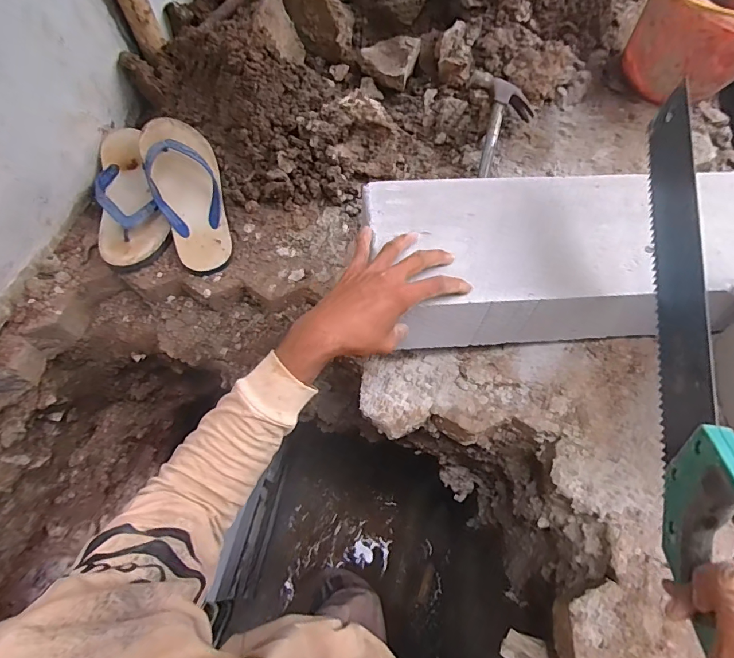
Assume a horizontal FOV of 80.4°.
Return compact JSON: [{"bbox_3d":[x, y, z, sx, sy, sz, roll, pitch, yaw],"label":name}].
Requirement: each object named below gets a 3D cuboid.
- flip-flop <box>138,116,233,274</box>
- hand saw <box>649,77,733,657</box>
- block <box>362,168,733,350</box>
[{"bbox_3d":[-0.283,-0.221,0.684,0.102,0.033,0.268,-20,82,-8],"label":"flip-flop"},{"bbox_3d":[0.289,-0.024,0.382,0.020,0.114,0.467,8,68,6],"label":"hand saw"},{"bbox_3d":[0.299,-0.102,0.572,0.600,0.099,0.215,-6,62,-5],"label":"block"}]

